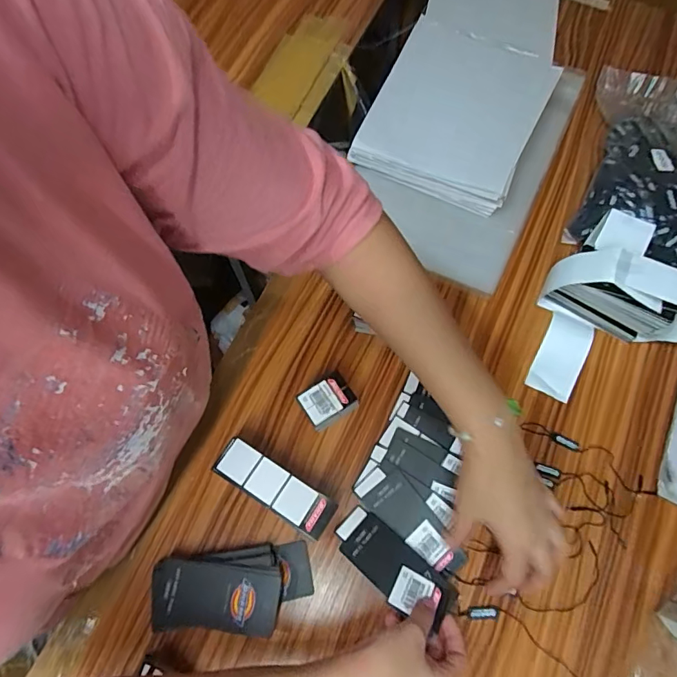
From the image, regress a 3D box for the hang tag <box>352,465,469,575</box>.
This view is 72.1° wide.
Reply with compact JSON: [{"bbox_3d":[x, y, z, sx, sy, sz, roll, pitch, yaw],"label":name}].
[{"bbox_3d":[0.074,0.179,0.463,0.123,0.004,0.045,41,74,15],"label":"hang tag"}]

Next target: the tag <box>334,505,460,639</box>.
[{"bbox_3d":[0.051,0.217,0.442,0.121,0.007,0.050,36,59,24],"label":"tag"}]

